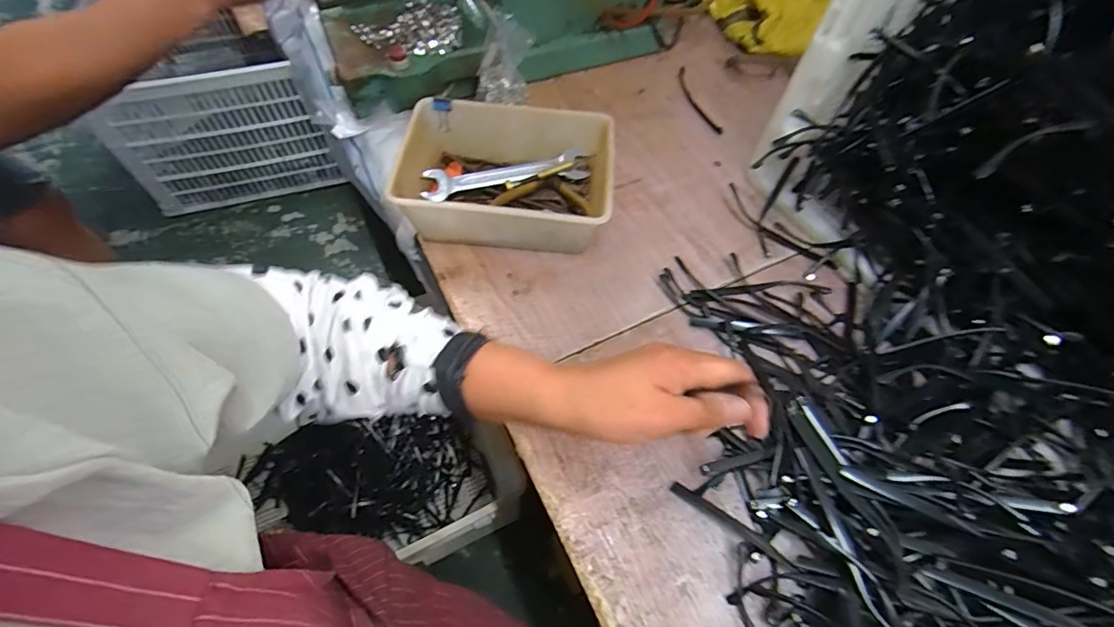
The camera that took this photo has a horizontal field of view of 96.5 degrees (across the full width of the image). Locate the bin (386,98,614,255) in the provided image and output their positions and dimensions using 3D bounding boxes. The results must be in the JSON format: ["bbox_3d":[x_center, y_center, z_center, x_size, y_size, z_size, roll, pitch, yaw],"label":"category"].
[{"bbox_3d":[-0.050,-0.136,0.501,0.196,0.068,0.145,7,58,2],"label":"bin"}]

